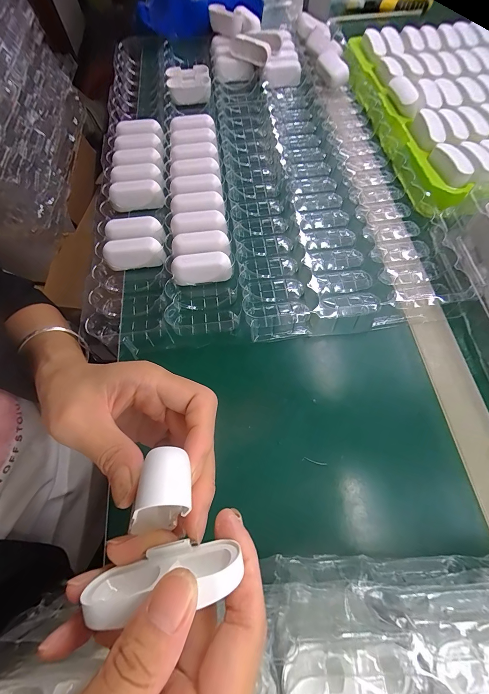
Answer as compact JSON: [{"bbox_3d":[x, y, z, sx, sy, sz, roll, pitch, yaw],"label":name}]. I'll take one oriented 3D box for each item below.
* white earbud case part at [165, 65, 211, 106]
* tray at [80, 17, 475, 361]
[{"bbox_3d":[-0.086,-0.407,0.431,0.063,0.025,0.060,-11,67,-4],"label":"white earbud case part"},{"bbox_3d":[0.004,-0.263,0.378,0.377,0.029,0.548,-6,67,-2],"label":"tray"}]

